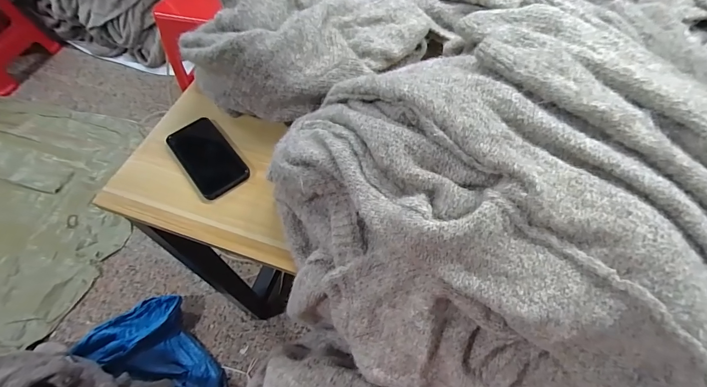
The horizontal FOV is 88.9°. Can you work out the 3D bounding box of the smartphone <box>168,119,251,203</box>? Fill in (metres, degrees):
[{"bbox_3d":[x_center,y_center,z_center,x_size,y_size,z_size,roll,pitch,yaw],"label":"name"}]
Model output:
[{"bbox_3d":[-0.236,-0.060,0.580,0.079,0.008,0.156,-35,62,-17],"label":"smartphone"}]

